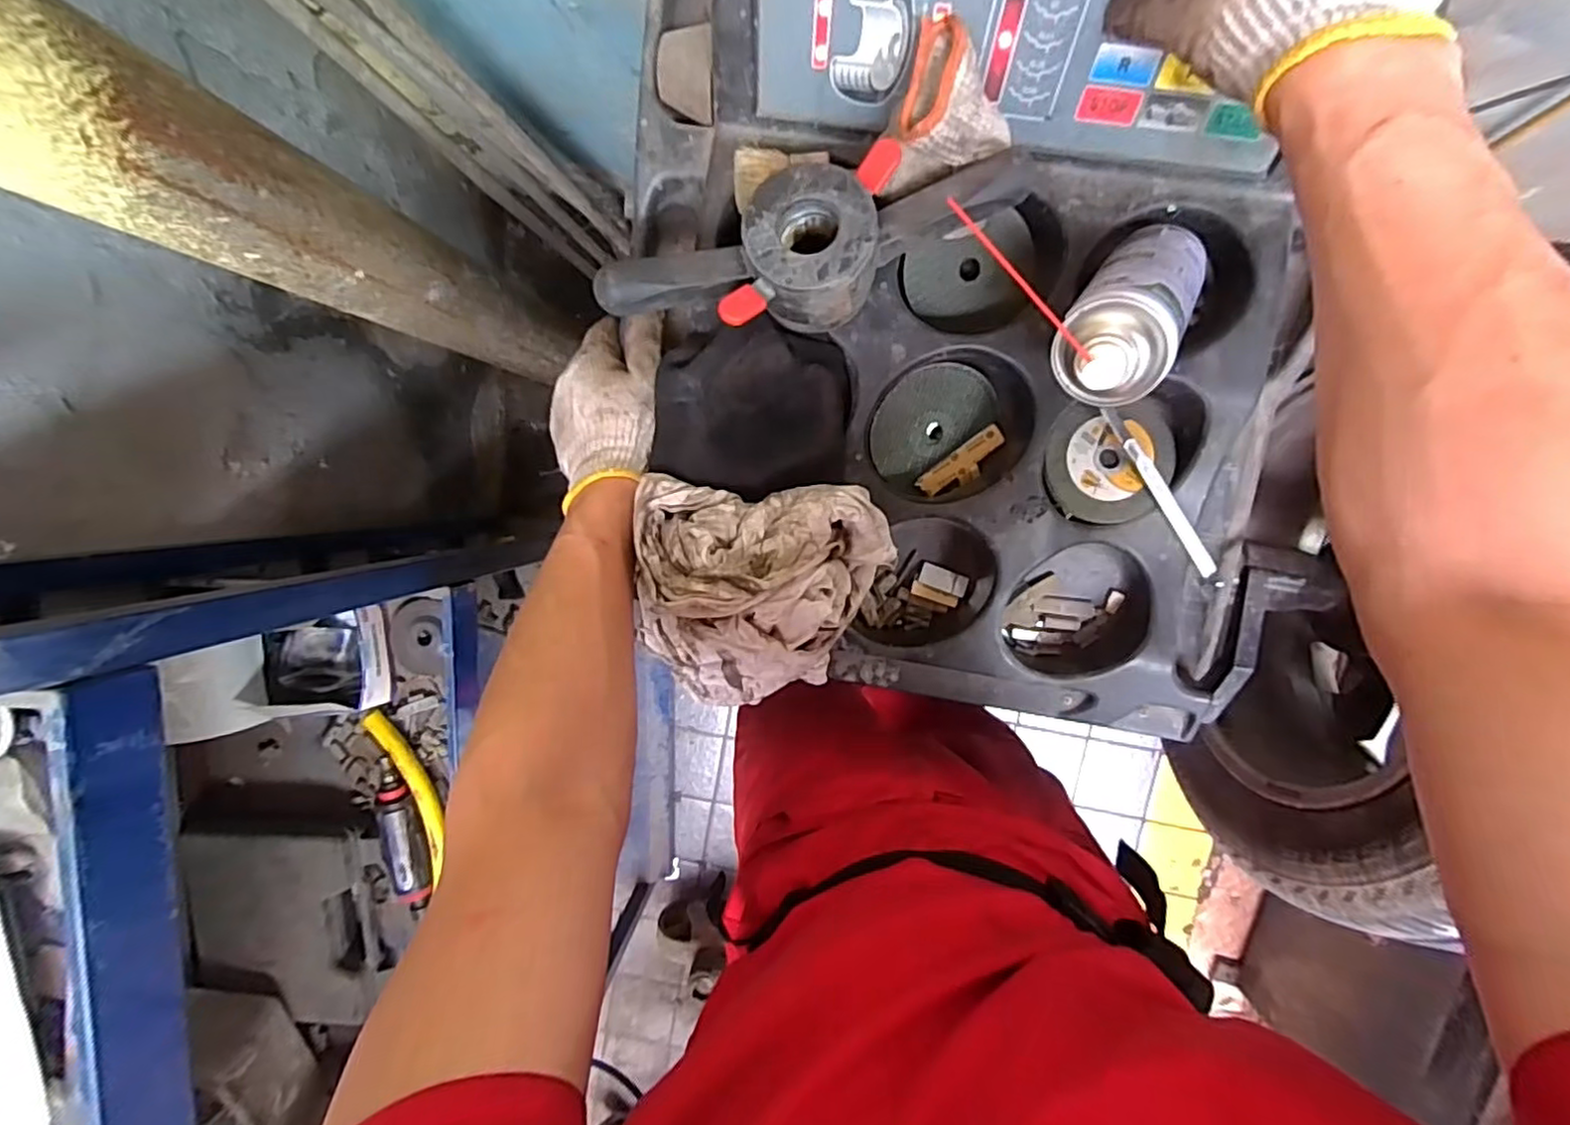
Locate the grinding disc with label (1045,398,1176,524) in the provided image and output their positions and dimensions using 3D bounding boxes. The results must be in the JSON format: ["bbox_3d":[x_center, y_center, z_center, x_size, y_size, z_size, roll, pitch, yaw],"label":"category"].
[{"bbox_3d":[0.247,-0.076,0.507,0.093,0.014,0.089,0,96,5],"label":"grinding disc with label"}]

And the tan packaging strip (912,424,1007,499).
[{"bbox_3d":[0.140,-0.076,0.521,0.073,0.009,0.026,-36,92,7],"label":"tan packaging strip"}]

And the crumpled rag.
[{"bbox_3d":[-0.030,0.031,0.479,0.178,0.125,0.190,14,97,3],"label":"crumpled rag"}]

